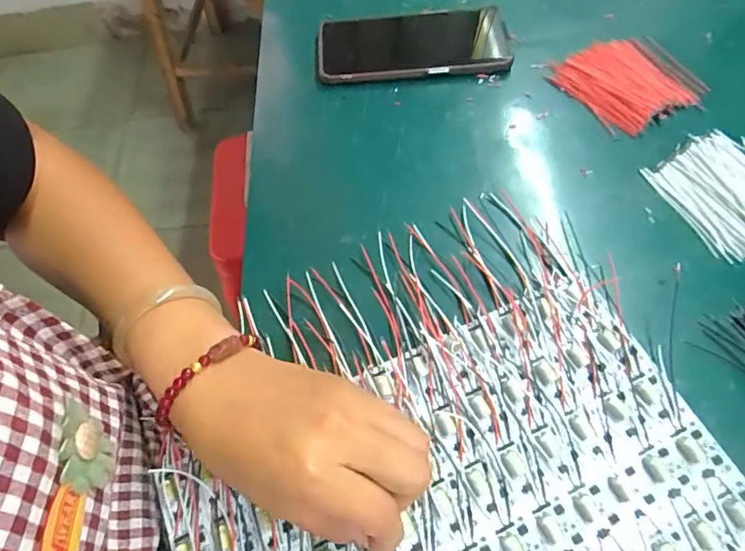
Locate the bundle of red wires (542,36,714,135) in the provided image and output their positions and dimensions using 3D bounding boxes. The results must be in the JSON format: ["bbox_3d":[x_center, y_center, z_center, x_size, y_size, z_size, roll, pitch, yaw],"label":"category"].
[{"bbox_3d":[0.204,-0.158,0.405,0.084,0.014,0.092,-31,64,-8],"label":"bundle of red wires"}]

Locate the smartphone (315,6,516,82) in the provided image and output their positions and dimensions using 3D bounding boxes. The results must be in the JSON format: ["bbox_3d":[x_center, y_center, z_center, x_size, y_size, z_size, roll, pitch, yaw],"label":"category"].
[{"bbox_3d":[0.035,-0.203,0.444,0.163,0.009,0.083,-3,64,6],"label":"smartphone"}]

